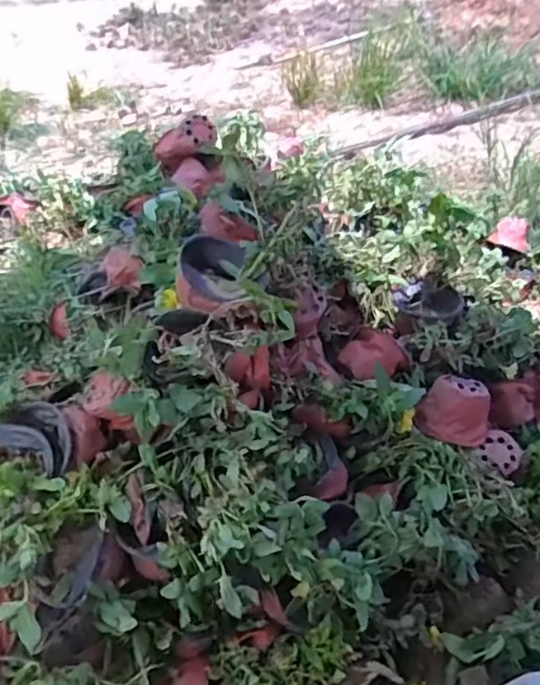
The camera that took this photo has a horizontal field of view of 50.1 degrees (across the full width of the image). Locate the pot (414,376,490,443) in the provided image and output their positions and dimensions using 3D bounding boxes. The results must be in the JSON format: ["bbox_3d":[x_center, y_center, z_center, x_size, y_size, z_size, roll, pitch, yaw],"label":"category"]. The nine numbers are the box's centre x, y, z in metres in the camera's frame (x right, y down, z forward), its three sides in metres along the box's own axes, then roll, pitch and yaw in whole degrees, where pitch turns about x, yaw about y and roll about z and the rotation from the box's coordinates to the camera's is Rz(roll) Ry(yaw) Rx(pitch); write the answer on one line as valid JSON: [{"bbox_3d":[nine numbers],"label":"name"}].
[{"bbox_3d":[0.253,0.089,0.792,0.089,0.068,0.077,18,43,28],"label":"pot"}]

